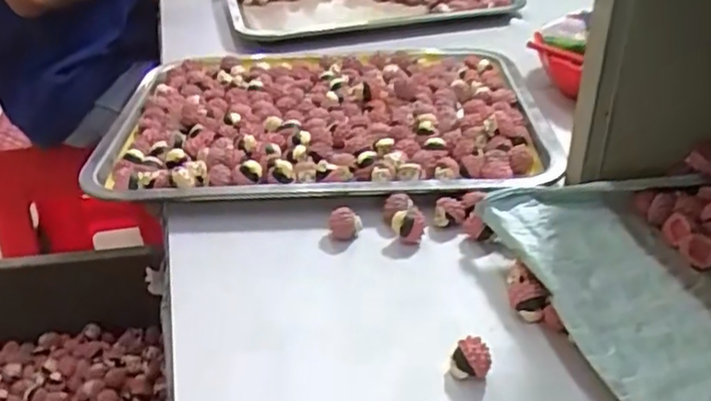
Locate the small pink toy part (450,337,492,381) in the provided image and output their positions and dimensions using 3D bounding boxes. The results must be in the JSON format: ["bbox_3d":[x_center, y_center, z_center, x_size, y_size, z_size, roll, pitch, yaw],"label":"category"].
[{"bbox_3d":[0.058,0.080,0.326,0.020,0.017,0.014,0,32,2],"label":"small pink toy part"}]

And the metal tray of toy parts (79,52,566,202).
[{"bbox_3d":[-0.024,-0.078,0.565,0.358,0.034,0.261,1,32,3],"label":"metal tray of toy parts"}]

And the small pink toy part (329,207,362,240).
[{"bbox_3d":[-0.007,0.015,0.430,0.021,0.018,0.019,-5,32,-5],"label":"small pink toy part"}]

